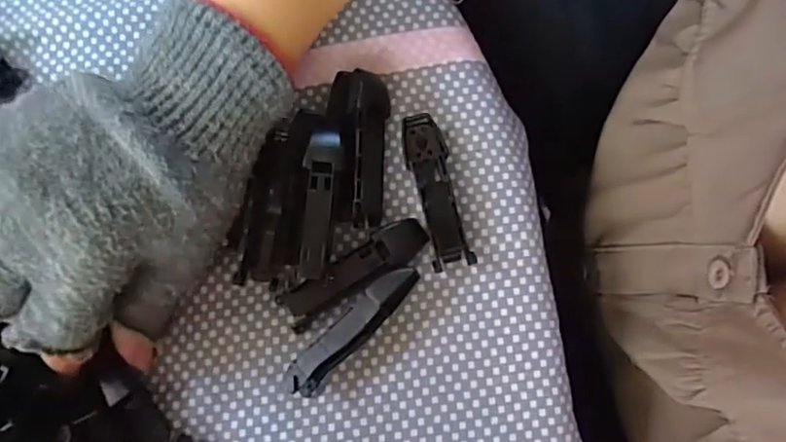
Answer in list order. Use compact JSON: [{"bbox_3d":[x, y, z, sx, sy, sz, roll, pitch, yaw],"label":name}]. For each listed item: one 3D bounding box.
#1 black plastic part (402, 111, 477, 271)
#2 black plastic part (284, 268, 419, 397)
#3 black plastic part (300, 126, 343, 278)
[{"bbox_3d":[0.019,-0.014,0.266,0.018,0.010,0.068,-13,78,-1],"label":"black plastic part"},{"bbox_3d":[-0.016,0.045,0.252,0.015,0.017,0.067,43,83,9],"label":"black plastic part"},{"bbox_3d":[-0.030,-0.010,0.249,0.015,0.007,0.064,1,78,2],"label":"black plastic part"}]

